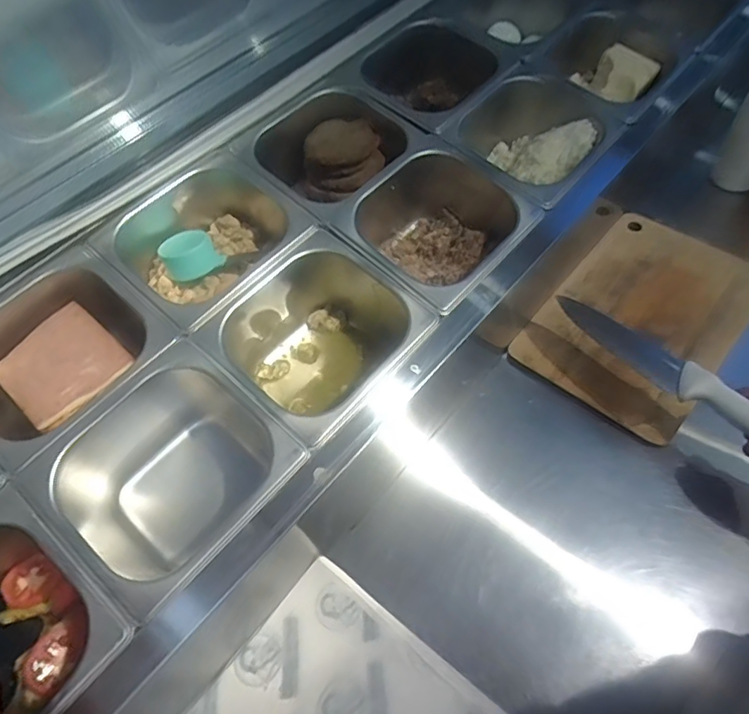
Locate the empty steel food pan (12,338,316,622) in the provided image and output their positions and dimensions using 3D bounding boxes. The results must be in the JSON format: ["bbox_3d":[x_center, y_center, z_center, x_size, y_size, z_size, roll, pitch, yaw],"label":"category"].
[{"bbox_3d":[-0.170,0.108,0.474,0.165,0.110,0.177,37,67,24],"label":"empty steel food pan"}]

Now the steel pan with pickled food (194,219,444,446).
[{"bbox_3d":[-0.053,-0.008,0.537,0.163,0.105,0.175,35,67,23],"label":"steel pan with pickled food"}]

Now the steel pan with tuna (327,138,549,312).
[{"bbox_3d":[0.057,-0.135,0.595,0.187,0.094,0.175,34,66,23],"label":"steel pan with tuna"}]

